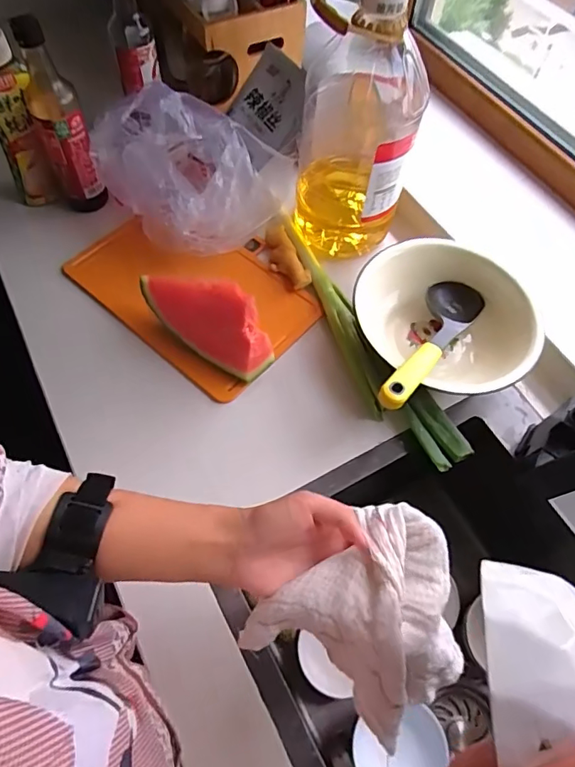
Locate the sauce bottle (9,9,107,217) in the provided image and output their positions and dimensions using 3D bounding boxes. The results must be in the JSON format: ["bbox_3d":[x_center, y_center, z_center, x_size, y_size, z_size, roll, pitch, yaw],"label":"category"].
[{"bbox_3d":[-0.293,-0.327,0.640,0.055,0.255,0.056,-26,66,-16],"label":"sauce bottle"}]

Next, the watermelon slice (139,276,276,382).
[{"bbox_3d":[-0.100,-0.077,0.592,0.172,0.107,0.046,28,63,12],"label":"watermelon slice"}]

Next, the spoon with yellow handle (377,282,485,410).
[{"bbox_3d":[0.170,-0.053,0.596,0.067,0.040,0.265,32,45,14],"label":"spoon with yellow handle"}]

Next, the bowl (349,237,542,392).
[{"bbox_3d":[0.208,-0.077,0.646,0.200,0.090,0.223,-23,65,-15],"label":"bowl"}]

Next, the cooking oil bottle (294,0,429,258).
[{"bbox_3d":[0.090,-0.326,0.618,0.142,0.315,0.138,10,61,2],"label":"cooking oil bottle"}]

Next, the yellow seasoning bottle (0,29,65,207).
[{"bbox_3d":[-0.354,-0.333,0.654,0.065,0.231,0.061,-22,64,-14],"label":"yellow seasoning bottle"}]

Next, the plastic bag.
[{"bbox_3d":[-0.119,-0.308,0.670,0.217,0.150,0.217,-40,70,-22],"label":"plastic bag"}]

